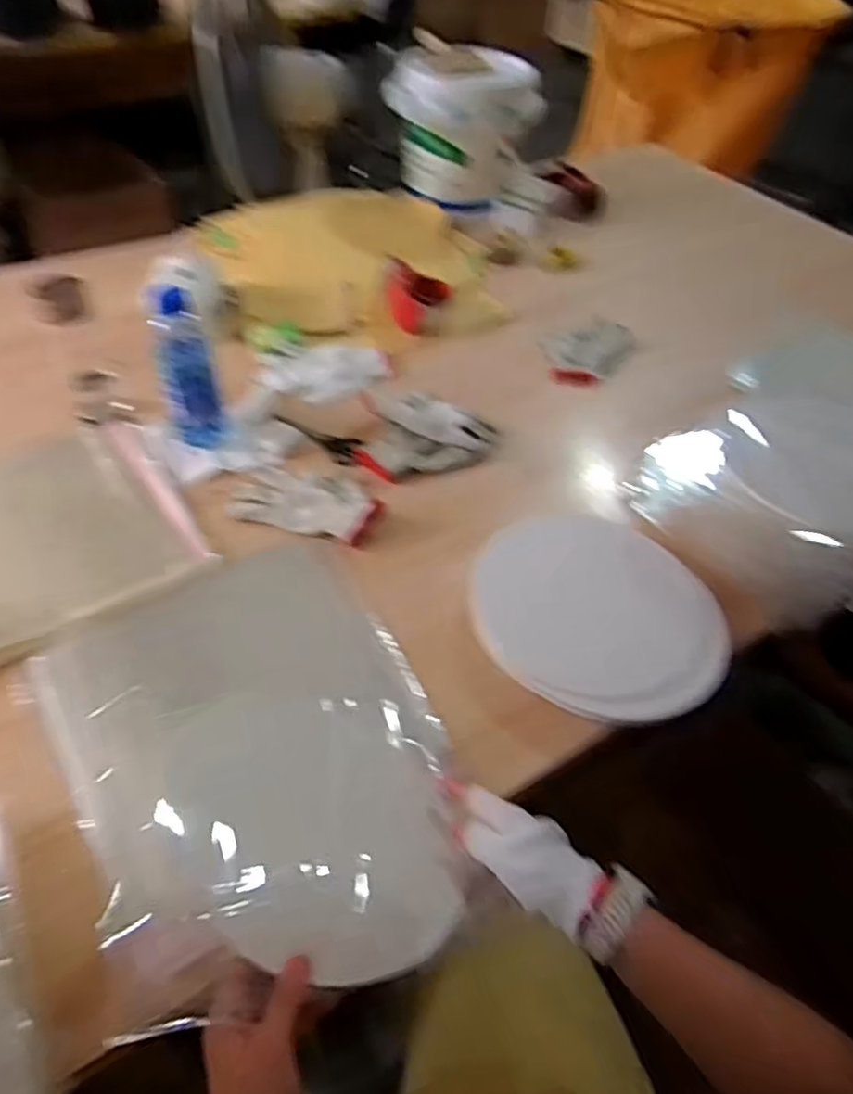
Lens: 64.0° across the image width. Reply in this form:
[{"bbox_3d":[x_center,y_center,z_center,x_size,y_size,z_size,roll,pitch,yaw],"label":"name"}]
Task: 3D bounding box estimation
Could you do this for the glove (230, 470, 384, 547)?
[{"bbox_3d":[-0.141,-0.060,0.829,0.177,0.025,0.099,14,50,8],"label":"glove"}]

